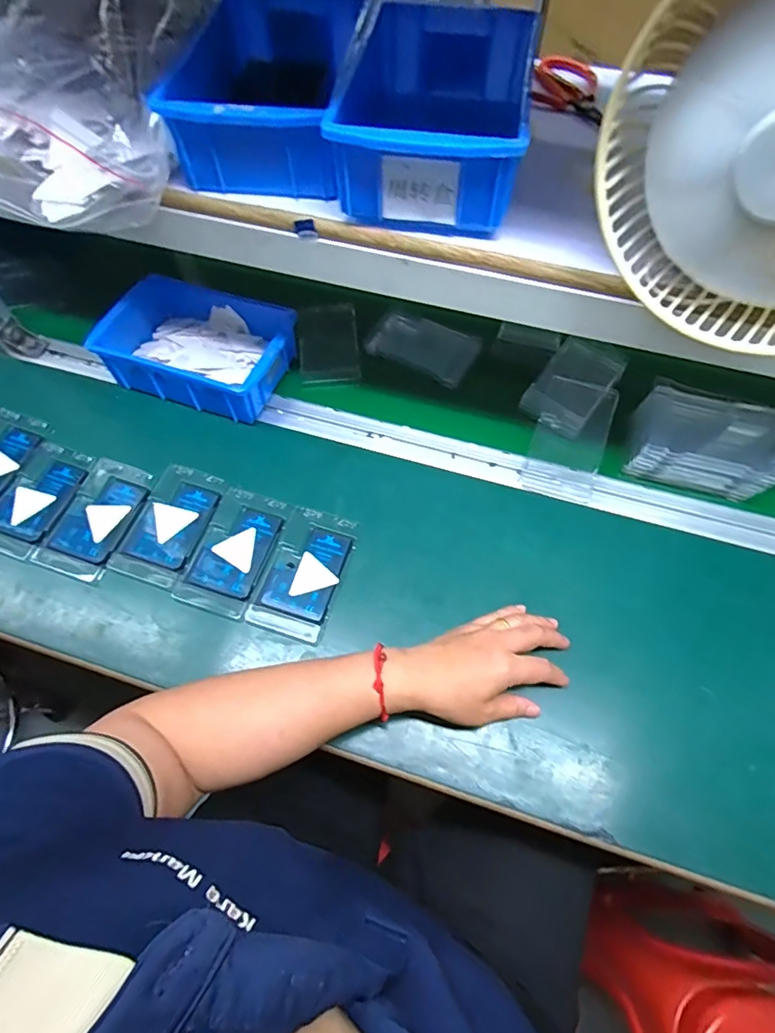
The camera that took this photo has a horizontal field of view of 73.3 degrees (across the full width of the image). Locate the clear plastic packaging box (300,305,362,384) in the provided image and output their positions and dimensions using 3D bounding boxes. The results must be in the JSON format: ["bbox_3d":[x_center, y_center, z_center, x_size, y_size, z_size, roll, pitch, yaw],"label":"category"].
[{"bbox_3d":[-0.073,-0.214,0.640,0.072,0.014,0.123,-7,61,-1],"label":"clear plastic packaging box"}]

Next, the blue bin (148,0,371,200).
[{"bbox_3d":[-0.089,-0.342,0.425,0.126,0.067,0.197,6,62,3],"label":"blue bin"}]

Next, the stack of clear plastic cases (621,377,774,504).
[{"bbox_3d":[0.319,-0.070,0.534,0.133,0.074,0.077,12,62,9],"label":"stack of clear plastic cases"}]

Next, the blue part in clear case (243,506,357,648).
[{"bbox_3d":[-0.080,0.052,0.509,0.075,0.009,0.126,16,63,11],"label":"blue part in clear case"}]

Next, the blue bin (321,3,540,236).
[{"bbox_3d":[0.039,-0.302,0.401,0.129,0.072,0.190,8,62,4],"label":"blue bin"}]

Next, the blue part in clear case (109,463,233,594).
[{"bbox_3d":[-0.223,0.008,0.539,0.075,0.021,0.126,18,63,13],"label":"blue part in clear case"}]

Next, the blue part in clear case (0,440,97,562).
[{"bbox_3d":[-0.371,-0.018,0.553,0.077,0.022,0.125,20,64,13],"label":"blue part in clear case"}]

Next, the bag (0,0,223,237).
[{"bbox_3d":[-0.224,-0.357,0.414,0.169,0.121,0.313,10,62,6],"label":"bag"}]

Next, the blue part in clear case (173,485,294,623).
[{"bbox_3d":[-0.154,0.034,0.523,0.076,0.014,0.126,18,63,12],"label":"blue part in clear case"}]

